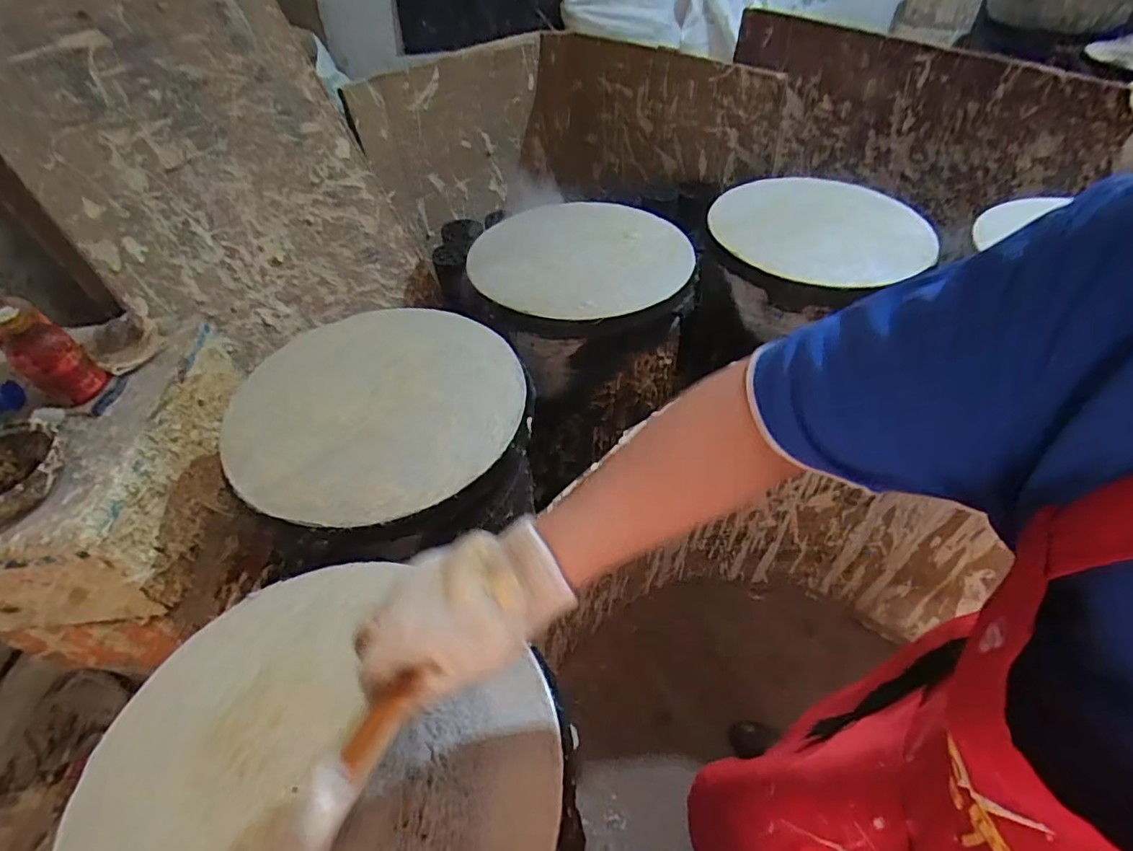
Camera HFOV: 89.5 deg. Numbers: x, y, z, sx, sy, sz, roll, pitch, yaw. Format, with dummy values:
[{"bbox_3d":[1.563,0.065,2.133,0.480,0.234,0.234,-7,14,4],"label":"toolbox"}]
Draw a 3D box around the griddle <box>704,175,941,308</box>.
[{"bbox_3d":[0.435,-0.351,1.029,0.350,0.059,0.346,-1,47,1],"label":"griddle"}]

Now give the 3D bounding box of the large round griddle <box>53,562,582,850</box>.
[{"bbox_3d":[-0.191,0.298,0.450,0.371,0.031,0.339,-1,47,1],"label":"large round griddle"}]

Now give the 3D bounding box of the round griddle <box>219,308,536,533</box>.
[{"bbox_3d":[-0.235,-0.030,0.749,0.361,0.043,0.363,-1,47,1],"label":"round griddle"}]

